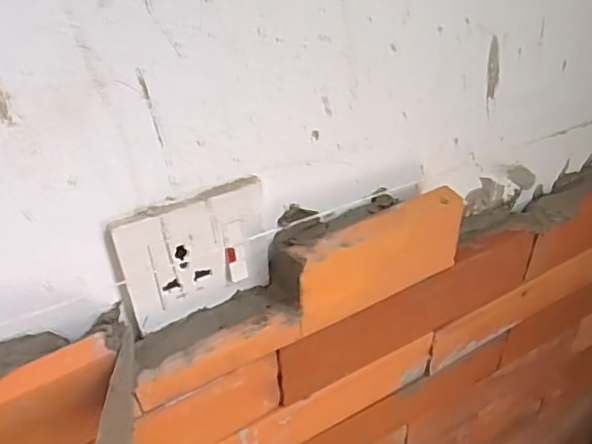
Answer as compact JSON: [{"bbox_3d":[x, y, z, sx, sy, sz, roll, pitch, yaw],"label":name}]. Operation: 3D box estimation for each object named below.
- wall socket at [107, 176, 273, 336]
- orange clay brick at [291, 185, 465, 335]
[{"bbox_3d":[-0.056,0.020,0.324,0.088,0.078,0.007,-20,40,-20],"label":"wall socket"},{"bbox_3d":[0.055,0.024,0.372,0.124,0.061,0.017,-21,41,-21],"label":"orange clay brick"}]

